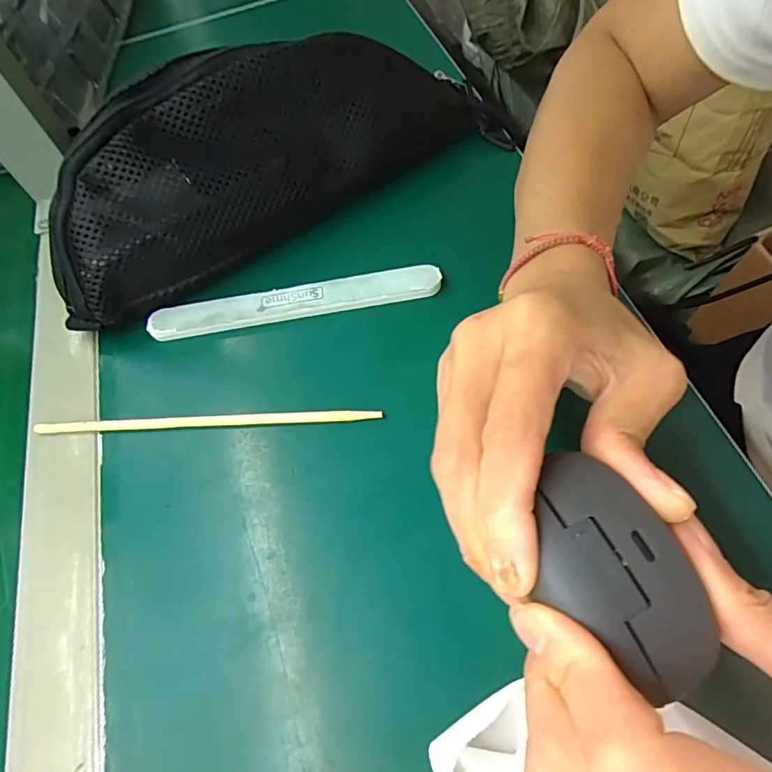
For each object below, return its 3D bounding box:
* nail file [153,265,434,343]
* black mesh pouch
[{"bbox_3d":[-0.055,-0.050,0.296,0.172,0.007,0.020,-9,73,3],"label":"nail file"},{"bbox_3d":[-0.076,-0.150,0.307,0.282,0.111,0.050,-32,23,-12],"label":"black mesh pouch"}]

